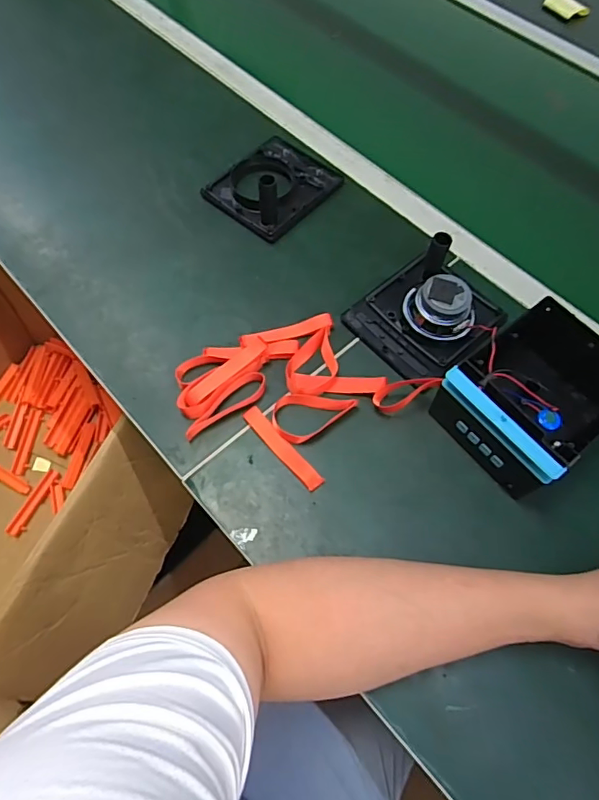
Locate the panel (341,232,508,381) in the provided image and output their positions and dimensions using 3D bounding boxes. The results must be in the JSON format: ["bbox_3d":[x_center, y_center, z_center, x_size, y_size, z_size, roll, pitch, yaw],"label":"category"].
[{"bbox_3d":[0.133,-0.097,0.518,0.139,0.052,0.112,-34,69,-18],"label":"panel"}]

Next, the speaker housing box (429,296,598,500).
[{"bbox_3d":[0.216,-0.004,0.462,0.151,0.075,0.121,-36,70,-18],"label":"speaker housing box"}]

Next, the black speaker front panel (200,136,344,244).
[{"bbox_3d":[-0.029,-0.274,0.603,0.117,0.059,0.140,41,68,17],"label":"black speaker front panel"}]

